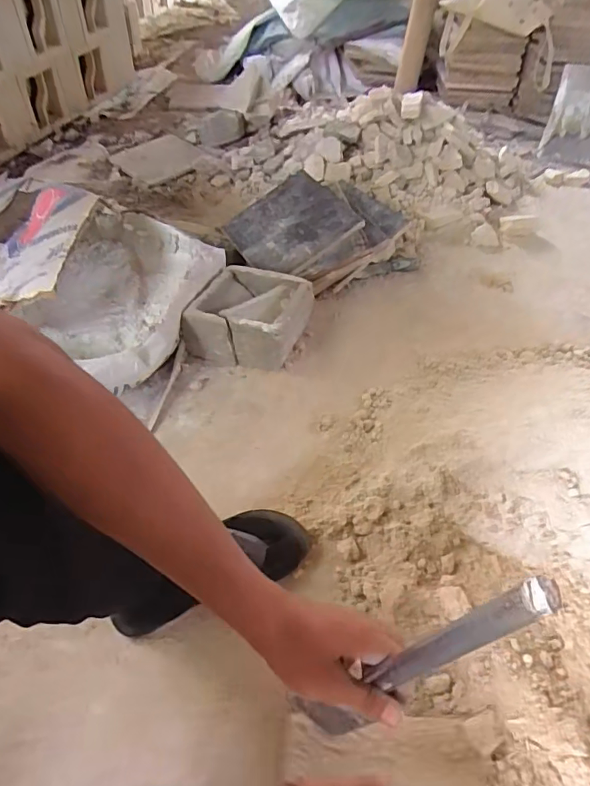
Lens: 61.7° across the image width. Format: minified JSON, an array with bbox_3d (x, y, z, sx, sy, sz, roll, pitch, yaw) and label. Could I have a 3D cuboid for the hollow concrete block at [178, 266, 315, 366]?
[{"bbox_3d":[-0.091,-0.151,0.983,0.202,0.089,0.216,17,49,12],"label":"hollow concrete block"}]

